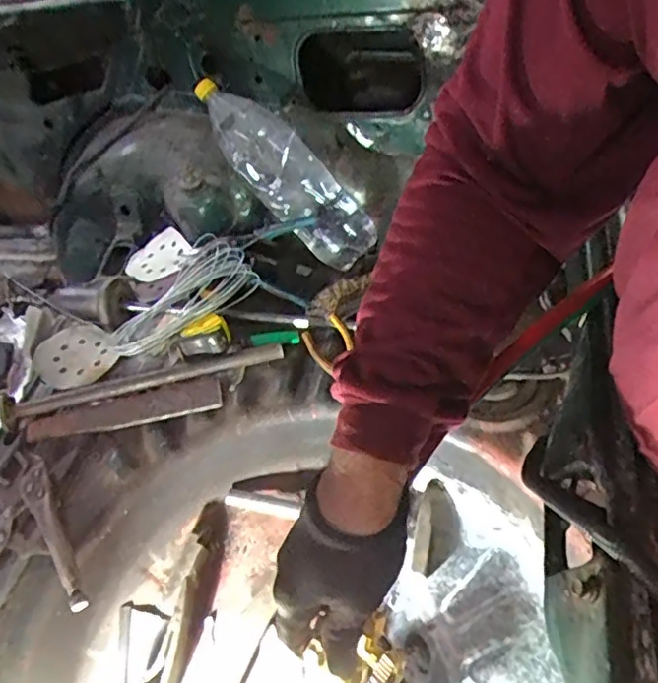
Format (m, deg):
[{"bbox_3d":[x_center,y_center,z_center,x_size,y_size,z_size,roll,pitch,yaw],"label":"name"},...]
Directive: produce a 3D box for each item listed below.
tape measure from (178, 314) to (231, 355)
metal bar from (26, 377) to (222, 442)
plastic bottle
[{"bbox_3d":[-0.169,-0.008,0.799,0.065,0.030,0.052,-8,49,0],"label":"tape measure"},{"bbox_3d":[-0.268,0.092,0.756,0.253,0.007,0.044,-14,64,0],"label":"metal bar"},{"bbox_3d":[-0.065,-0.249,0.853,0.327,0.084,0.125,46,60,-8],"label":"plastic bottle"}]

